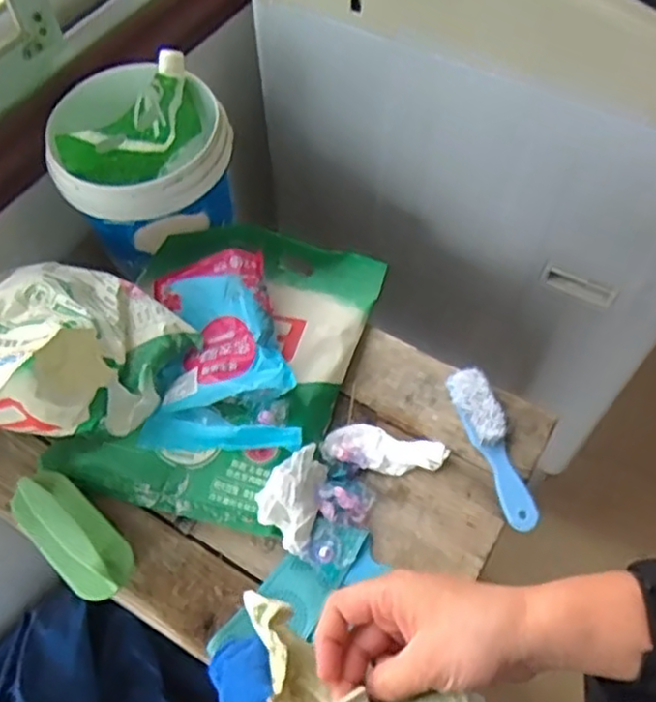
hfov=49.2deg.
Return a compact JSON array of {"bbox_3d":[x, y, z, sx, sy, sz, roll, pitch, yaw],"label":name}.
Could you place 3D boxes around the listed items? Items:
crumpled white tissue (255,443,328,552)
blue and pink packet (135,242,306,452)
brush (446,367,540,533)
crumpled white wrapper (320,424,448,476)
[{"bbox_3d":[-0.031,0.128,0.644,0.052,0.046,0.086,21,61,12],"label":"crumpled white tissue"},{"bbox_3d":[-0.102,-0.003,0.686,0.139,0.051,0.193,-1,59,-1],"label":"blue and pink packet"},{"bbox_3d":[0.159,0.090,0.688,0.036,0.025,0.162,-14,60,-9],"label":"brush"},{"bbox_3d":[0.055,0.095,0.692,0.116,0.012,0.041,9,60,5],"label":"crumpled white wrapper"}]

